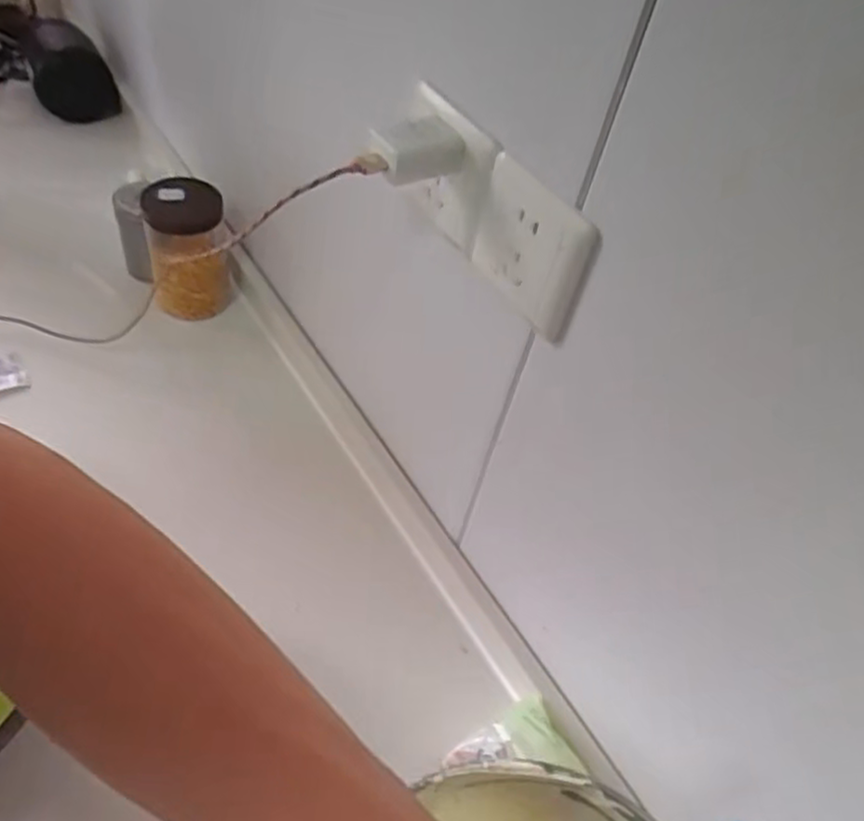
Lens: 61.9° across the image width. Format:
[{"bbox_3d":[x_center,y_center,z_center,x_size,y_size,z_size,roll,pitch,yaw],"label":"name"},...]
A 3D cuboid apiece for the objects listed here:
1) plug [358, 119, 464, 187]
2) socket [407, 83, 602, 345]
[{"bbox_3d":[-0.014,-0.156,0.436,0.063,0.027,0.030,-19,56,-25],"label":"plug"},{"bbox_3d":[0.037,-0.118,0.447,0.022,0.084,0.153,-24,58,-28],"label":"socket"}]

